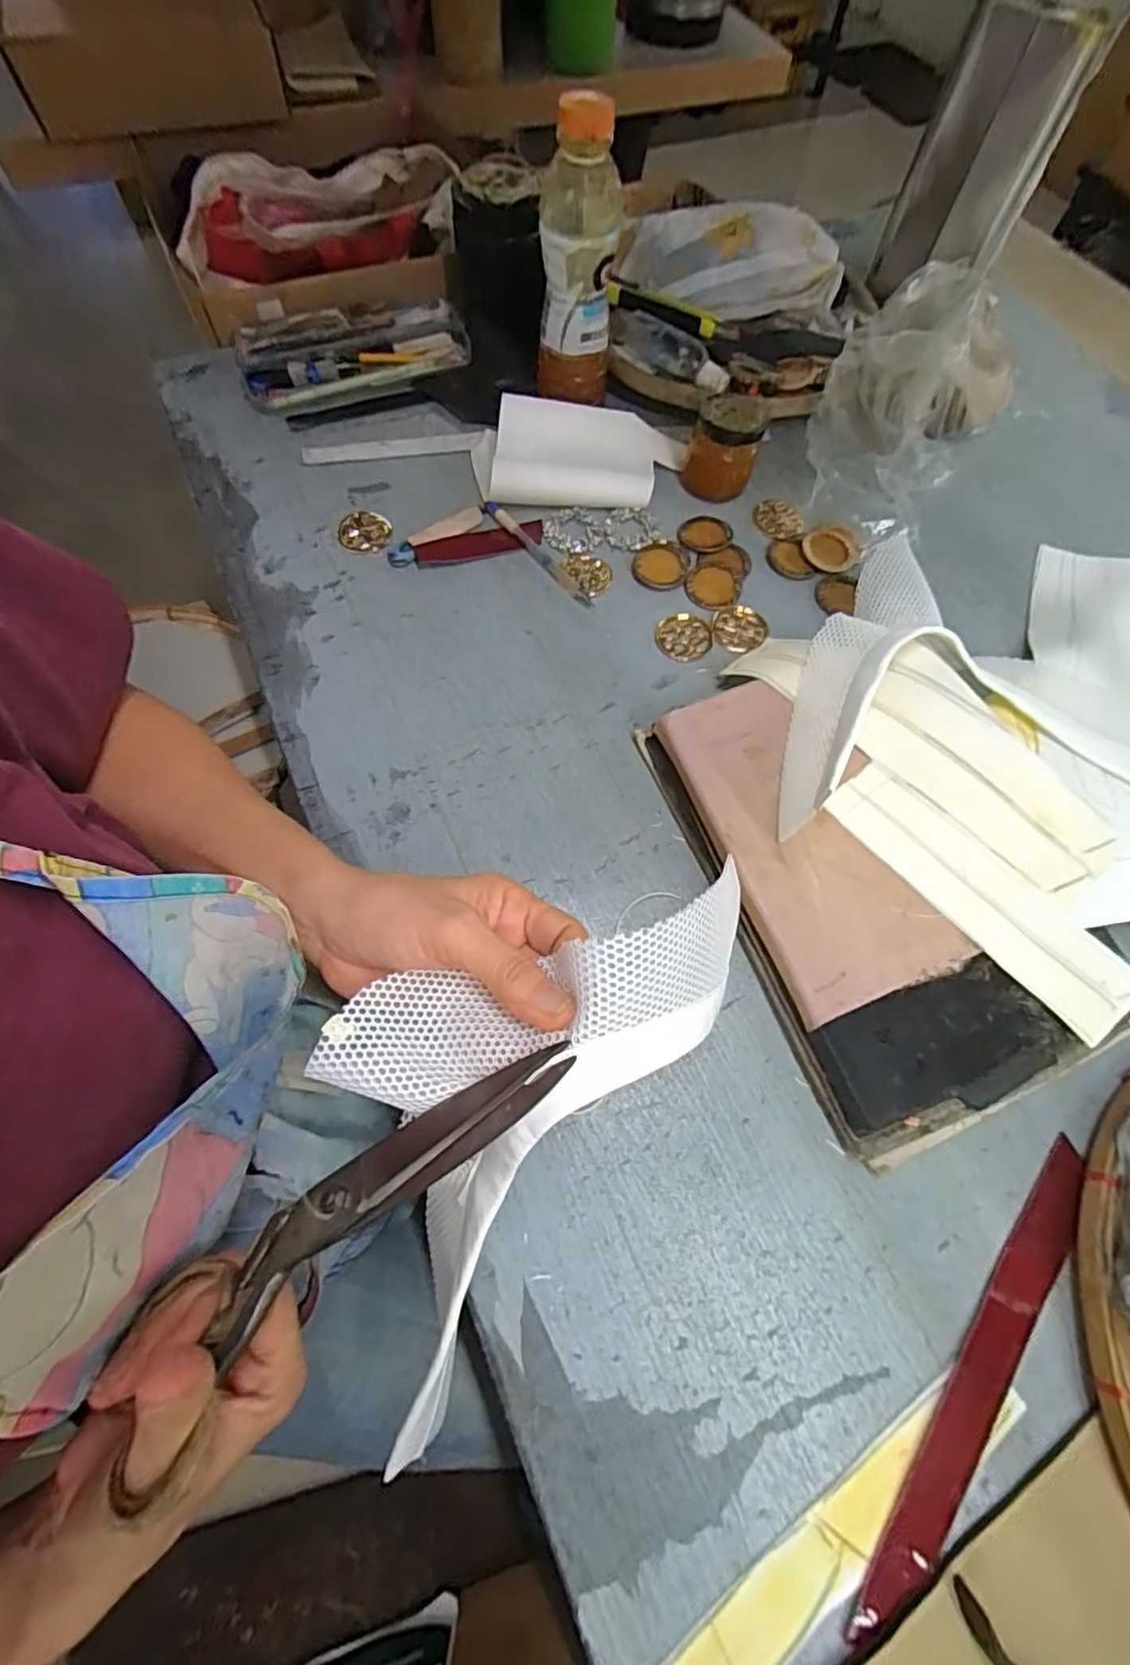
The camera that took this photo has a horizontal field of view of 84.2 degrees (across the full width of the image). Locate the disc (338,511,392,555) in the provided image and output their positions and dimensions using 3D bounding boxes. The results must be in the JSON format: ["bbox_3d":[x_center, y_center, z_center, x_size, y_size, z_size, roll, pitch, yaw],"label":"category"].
[{"bbox_3d":[-0.174,-0.262,0.544,0.044,0.004,0.049,8,66,1],"label":"disc"}]

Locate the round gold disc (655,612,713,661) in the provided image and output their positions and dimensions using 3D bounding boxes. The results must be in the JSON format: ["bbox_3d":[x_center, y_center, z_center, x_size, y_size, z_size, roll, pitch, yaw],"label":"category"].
[{"bbox_3d":[0.098,-0.162,0.516,0.045,0.004,0.048,1,66,-2],"label":"round gold disc"}]

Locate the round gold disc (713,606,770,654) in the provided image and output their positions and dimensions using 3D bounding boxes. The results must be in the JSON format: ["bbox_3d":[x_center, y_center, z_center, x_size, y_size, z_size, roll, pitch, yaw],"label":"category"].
[{"bbox_3d":[0.145,-0.168,0.520,0.044,0.005,0.051,28,68,9],"label":"round gold disc"}]

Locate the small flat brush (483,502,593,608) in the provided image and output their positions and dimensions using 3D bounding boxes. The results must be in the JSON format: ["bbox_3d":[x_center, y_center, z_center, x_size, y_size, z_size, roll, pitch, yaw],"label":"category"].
[{"bbox_3d":[-0.023,-0.240,0.538,0.014,0.007,0.135,-36,73,-16],"label":"small flat brush"}]

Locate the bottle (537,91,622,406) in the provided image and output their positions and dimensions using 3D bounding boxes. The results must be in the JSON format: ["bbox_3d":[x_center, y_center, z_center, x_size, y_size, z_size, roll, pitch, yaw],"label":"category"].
[{"bbox_3d":[0.011,-0.462,0.512,0.061,0.176,0.056,2,66,-2],"label":"bottle"}]

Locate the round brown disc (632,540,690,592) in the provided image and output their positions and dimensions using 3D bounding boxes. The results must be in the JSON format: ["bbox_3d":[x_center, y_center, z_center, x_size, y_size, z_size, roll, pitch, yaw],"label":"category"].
[{"bbox_3d":[0.083,-0.231,0.539,0.047,0.004,0.052,18,67,5],"label":"round brown disc"}]

